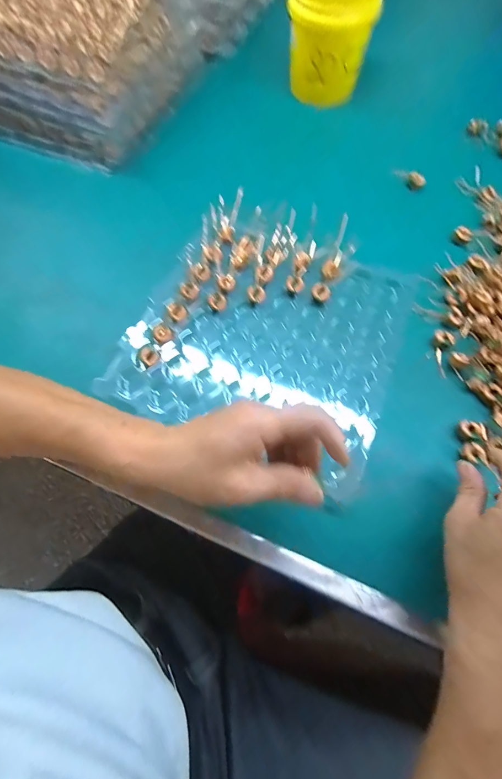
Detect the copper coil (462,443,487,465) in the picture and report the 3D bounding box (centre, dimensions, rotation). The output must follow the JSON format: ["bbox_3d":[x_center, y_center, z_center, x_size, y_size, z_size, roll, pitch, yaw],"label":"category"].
[{"bbox_3d":[0.221,0.063,0.334,0.025,0.008,0.022,5,69,1],"label":"copper coil"}]

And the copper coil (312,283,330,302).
[{"bbox_3d":[0.085,-0.118,0.407,0.020,0.005,0.022,0,69,0],"label":"copper coil"}]

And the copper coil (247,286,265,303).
[{"bbox_3d":[0.007,-0.116,0.410,0.021,0.004,0.020,0,69,0],"label":"copper coil"}]

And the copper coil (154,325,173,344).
[{"bbox_3d":[-0.101,-0.062,0.386,0.019,0.011,0.018,0,69,0],"label":"copper coil"}]

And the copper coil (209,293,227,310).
[{"bbox_3d":[-0.040,-0.105,0.403,0.020,0.008,0.018,-9,69,-4],"label":"copper coil"}]

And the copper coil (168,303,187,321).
[{"bbox_3d":[-0.087,-0.093,0.397,0.020,0.011,0.019,0,69,0],"label":"copper coil"}]

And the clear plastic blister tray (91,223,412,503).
[{"bbox_3d":[0.018,-0.065,0.383,0.286,0.020,0.268,22,70,8],"label":"clear plastic blister tray"}]

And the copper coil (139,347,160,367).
[{"bbox_3d":[-0.114,-0.037,0.377,0.020,0.007,0.022,0,69,0],"label":"copper coil"}]

